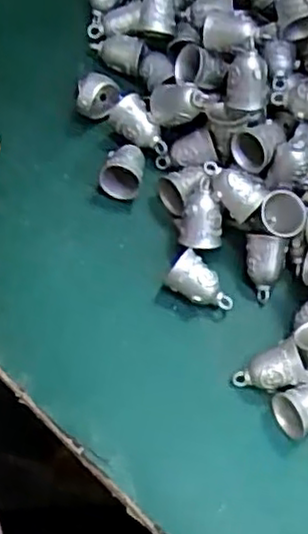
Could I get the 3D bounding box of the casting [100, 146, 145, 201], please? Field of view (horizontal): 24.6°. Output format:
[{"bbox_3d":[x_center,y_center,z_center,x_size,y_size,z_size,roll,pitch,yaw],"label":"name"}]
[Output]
[{"bbox_3d":[-0.018,-0.056,0.409,0.024,0.019,0.026,12,66,3],"label":"casting"}]

